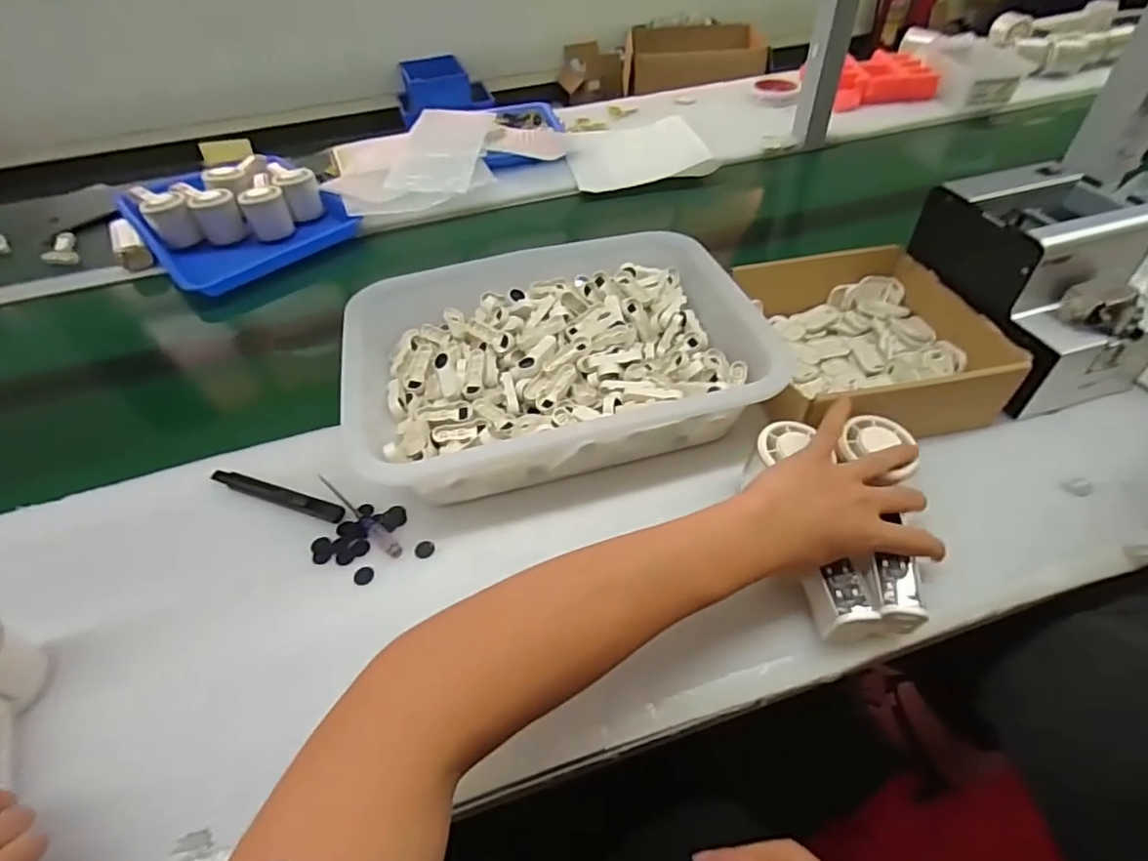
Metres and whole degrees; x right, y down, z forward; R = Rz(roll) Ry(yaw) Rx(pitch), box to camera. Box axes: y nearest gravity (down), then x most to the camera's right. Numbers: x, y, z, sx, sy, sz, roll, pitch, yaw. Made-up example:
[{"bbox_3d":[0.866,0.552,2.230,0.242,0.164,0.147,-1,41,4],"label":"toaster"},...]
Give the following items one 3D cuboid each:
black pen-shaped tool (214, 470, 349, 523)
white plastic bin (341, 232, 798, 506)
[{"bbox_3d":[-0.251,0.055,0.486,0.131,0.007,0.015,13,49,16],"label":"black pen-shaped tool"},{"bbox_3d":[-0.024,-0.078,0.538,0.353,0.073,0.274,-13,47,-8],"label":"white plastic bin"}]

